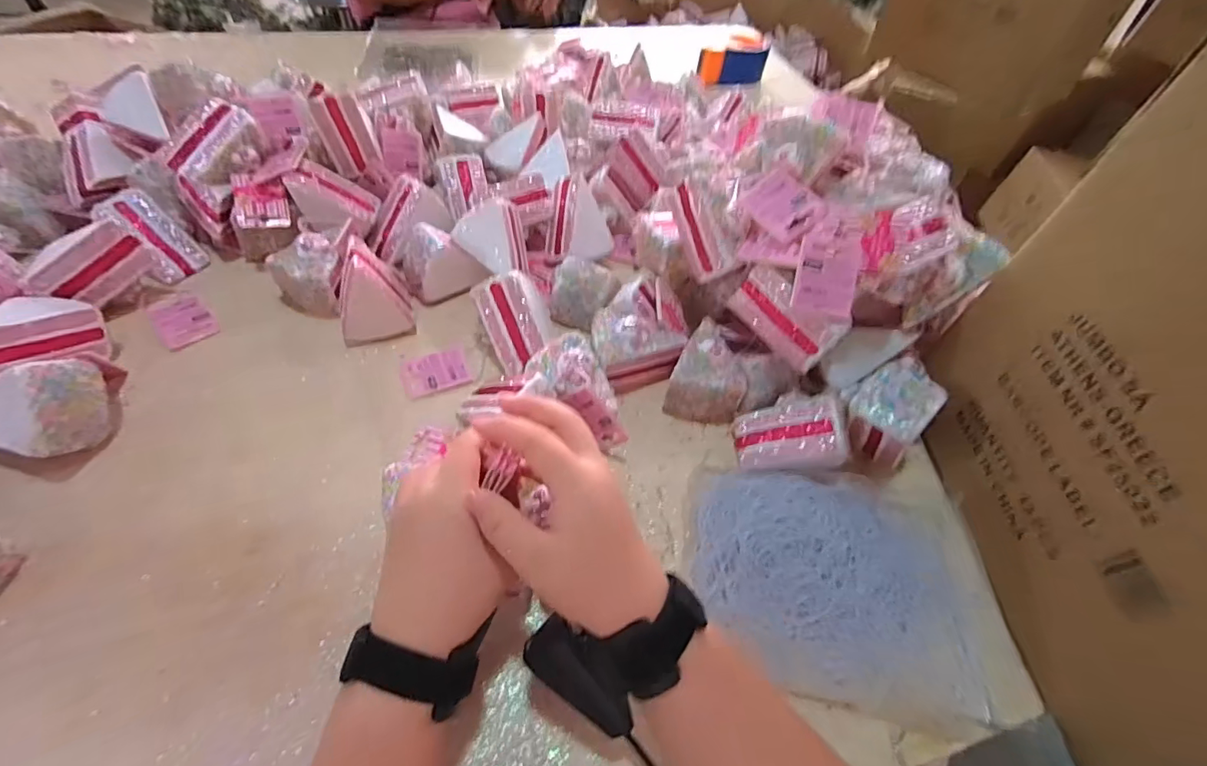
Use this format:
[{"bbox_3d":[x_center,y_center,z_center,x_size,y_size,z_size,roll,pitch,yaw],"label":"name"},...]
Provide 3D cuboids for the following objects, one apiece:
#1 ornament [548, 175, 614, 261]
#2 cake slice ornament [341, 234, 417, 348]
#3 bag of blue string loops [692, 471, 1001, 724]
[{"bbox_3d":[-0.024,-0.175,0.562,0.062,0.087,0.049,0,5,-34],"label":"ornament"},{"bbox_3d":[-0.219,-0.087,0.482,0.067,0.088,0.063,-13,56,-16],"label":"cake slice ornament"},{"bbox_3d":[0.169,0.145,0.389,0.208,0.028,0.159,10,53,1],"label":"bag of blue string loops"}]

